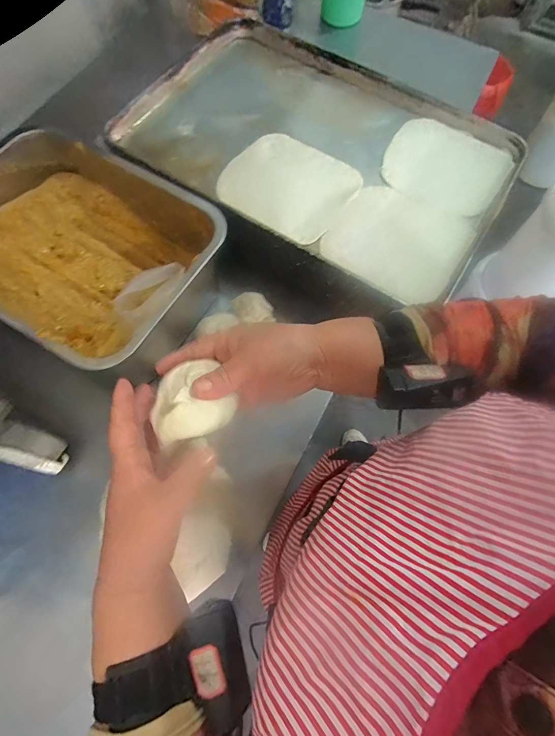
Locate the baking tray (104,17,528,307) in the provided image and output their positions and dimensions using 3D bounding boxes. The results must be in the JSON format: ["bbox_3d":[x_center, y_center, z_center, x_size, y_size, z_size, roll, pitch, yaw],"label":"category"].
[{"bbox_3d":[0.068,-0.368,0.618,0.602,0.067,0.421,31,72,9],"label":"baking tray"}]

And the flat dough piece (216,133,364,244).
[{"bbox_3d":[0.011,-0.294,0.566,0.198,0.015,0.181,37,73,11],"label":"flat dough piece"}]

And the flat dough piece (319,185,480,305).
[{"bbox_3d":[0.181,-0.193,0.541,0.190,0.026,0.202,31,72,9],"label":"flat dough piece"}]

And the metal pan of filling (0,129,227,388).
[{"bbox_3d":[-0.266,-0.152,0.504,0.336,0.158,0.252,31,72,9],"label":"metal pan of filling"}]

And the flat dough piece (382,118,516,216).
[{"bbox_3d":[0.280,-0.339,0.597,0.190,0.015,0.180,32,72,9],"label":"flat dough piece"}]

